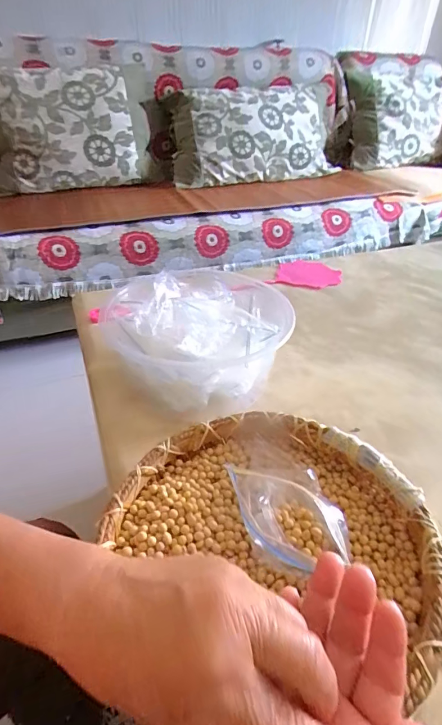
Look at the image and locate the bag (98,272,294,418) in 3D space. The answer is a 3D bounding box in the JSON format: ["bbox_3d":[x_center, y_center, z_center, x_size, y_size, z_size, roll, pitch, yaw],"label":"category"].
[{"bbox_3d":[-0.022,-0.031,0.511,0.168,0.117,0.213,31,45,34],"label":"bag"}]

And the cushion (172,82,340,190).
[{"bbox_3d":[0.138,-0.928,1.642,0.663,0.319,0.251,-5,37,-9],"label":"cushion"}]

